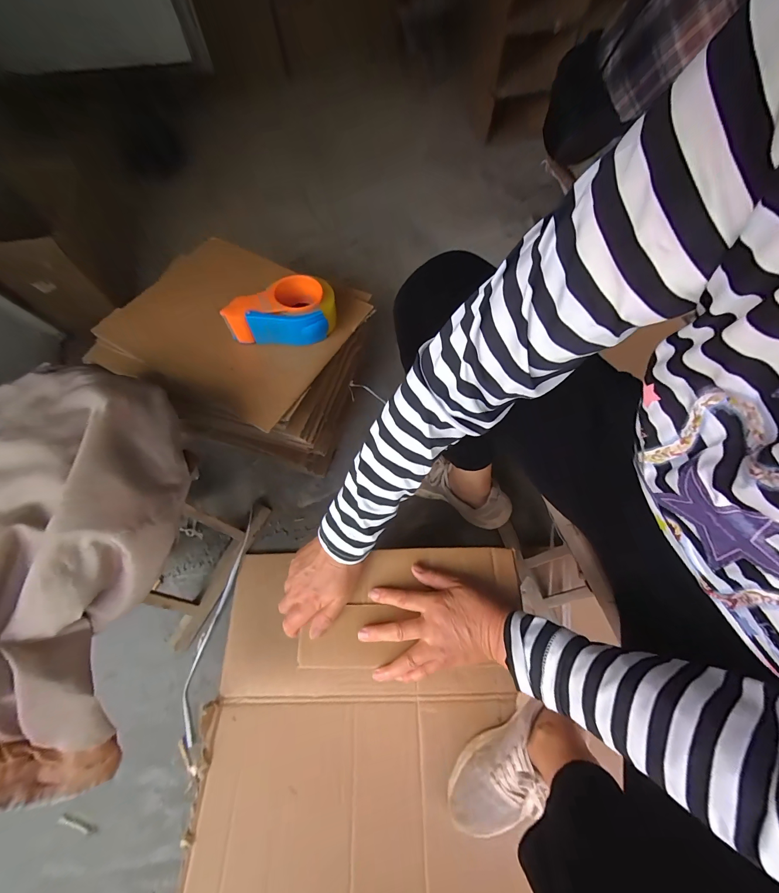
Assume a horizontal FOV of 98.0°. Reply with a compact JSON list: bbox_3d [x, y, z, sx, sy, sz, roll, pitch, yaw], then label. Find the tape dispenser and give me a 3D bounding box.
[{"bbox_3d":[-0.173,-0.225,0.565,0.162,0.073,0.096,0,64,2],"label":"tape dispenser"}]

